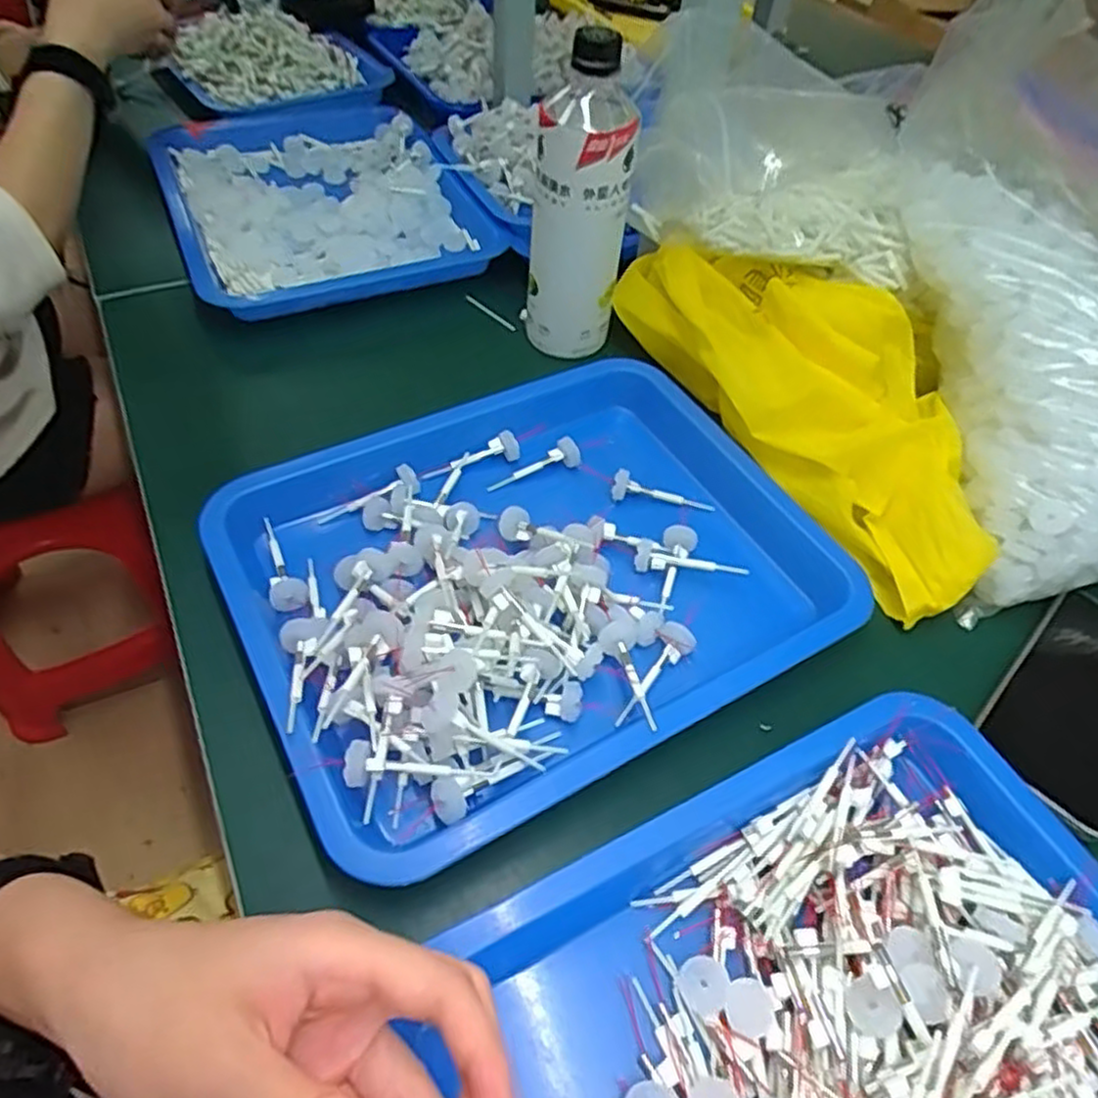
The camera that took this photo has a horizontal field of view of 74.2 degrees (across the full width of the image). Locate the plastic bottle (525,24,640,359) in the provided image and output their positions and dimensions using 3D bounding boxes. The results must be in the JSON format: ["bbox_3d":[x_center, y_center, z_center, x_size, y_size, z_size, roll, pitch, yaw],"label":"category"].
[{"bbox_3d":[0.020,-0.243,0.519,0.067,0.202,0.062,7,52,1],"label":"plastic bottle"}]

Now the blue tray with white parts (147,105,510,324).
[{"bbox_3d":[-0.214,-0.324,0.676,0.256,0.039,0.308,-21,57,-20],"label":"blue tray with white parts"}]

